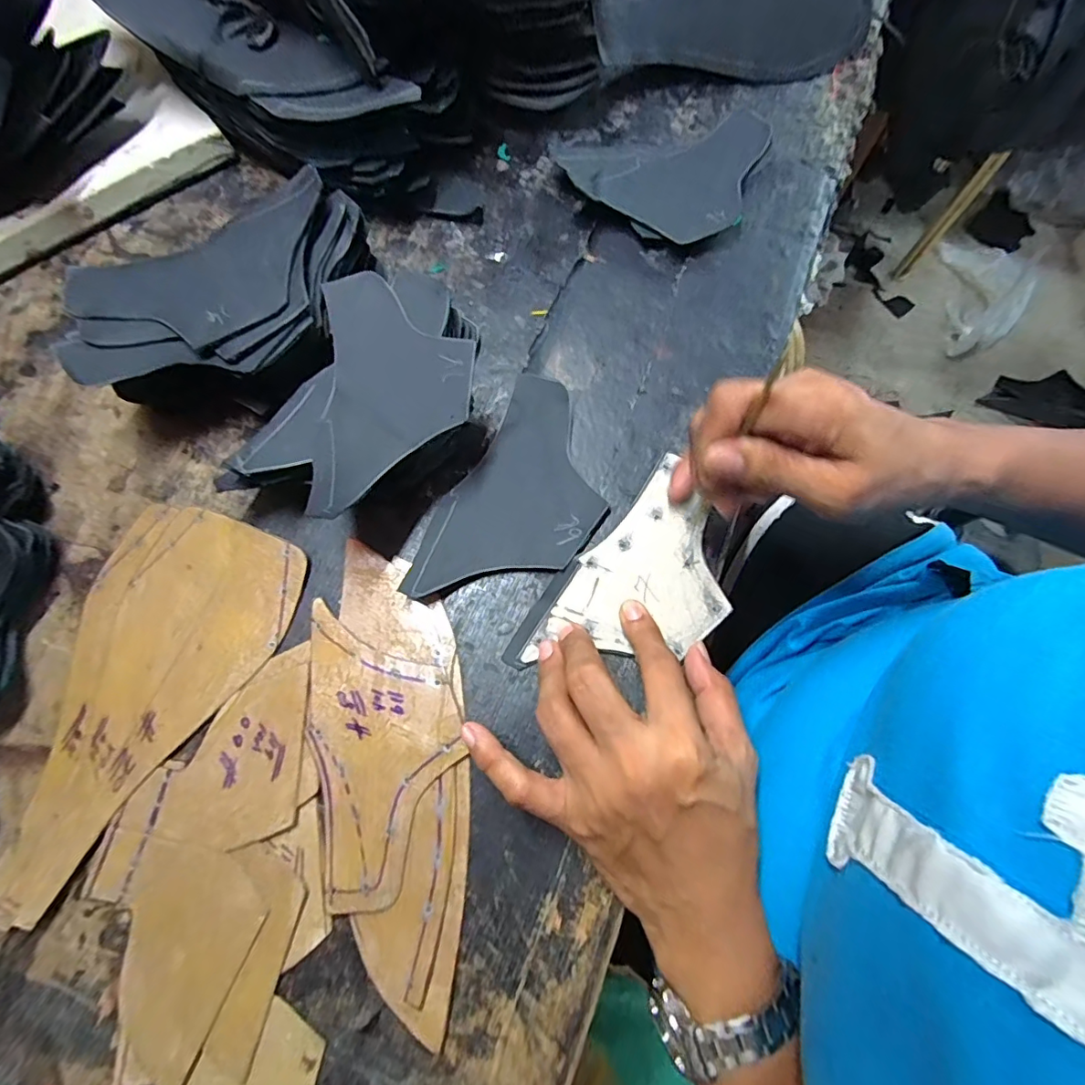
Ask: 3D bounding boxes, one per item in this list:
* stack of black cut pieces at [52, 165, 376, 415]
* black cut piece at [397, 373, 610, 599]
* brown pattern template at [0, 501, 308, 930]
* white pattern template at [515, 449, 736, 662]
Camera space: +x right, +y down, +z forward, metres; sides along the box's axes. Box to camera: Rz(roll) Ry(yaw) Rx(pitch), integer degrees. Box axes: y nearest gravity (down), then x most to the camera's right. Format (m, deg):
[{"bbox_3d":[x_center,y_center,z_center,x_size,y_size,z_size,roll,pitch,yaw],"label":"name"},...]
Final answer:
[{"bbox_3d":[-0.183,-0.137,0.309,0.130,0.063,0.146,11,74,4],"label":"stack of black cut pieces"},{"bbox_3d":[-0.010,-0.022,0.299,0.081,0.012,0.145,29,76,8],"label":"black cut piece"},{"bbox_3d":[-0.220,0.078,0.274,0.107,0.005,0.206,26,76,8],"label":"brown pattern template"},{"bbox_3d":[0.059,0.025,0.285,0.076,0.005,0.130,39,78,11],"label":"white pattern template"}]

